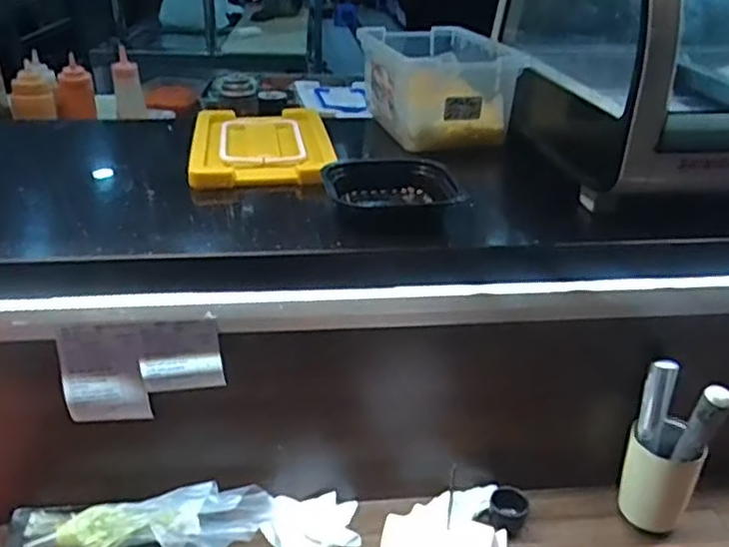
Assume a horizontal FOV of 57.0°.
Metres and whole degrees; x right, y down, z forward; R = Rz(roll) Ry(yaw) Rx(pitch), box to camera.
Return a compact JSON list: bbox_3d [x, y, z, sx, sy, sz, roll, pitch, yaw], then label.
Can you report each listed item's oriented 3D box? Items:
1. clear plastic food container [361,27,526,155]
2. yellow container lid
[{"bbox_3d":[0.092,-0.270,0.931,0.164,0.100,0.279,-4,28,-11],"label":"clear plastic food container"},{"bbox_3d":[-0.129,-0.168,0.840,0.166,0.016,0.256,-4,28,-10],"label":"yellow container lid"}]

